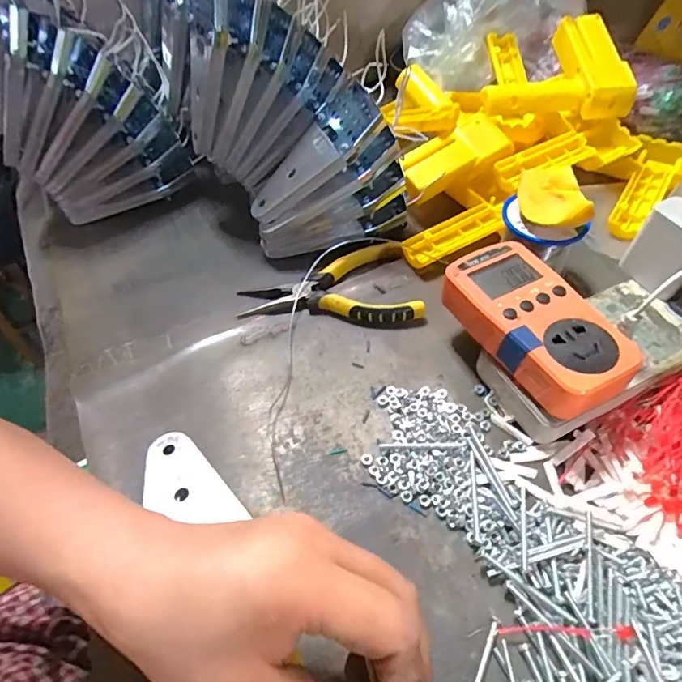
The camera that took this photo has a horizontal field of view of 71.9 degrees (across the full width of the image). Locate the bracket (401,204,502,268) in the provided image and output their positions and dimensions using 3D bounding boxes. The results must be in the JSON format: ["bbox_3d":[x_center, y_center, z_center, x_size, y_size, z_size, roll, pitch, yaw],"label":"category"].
[{"bbox_3d":[0.106,-0.100,0.437,0.108,0.013,0.029,-30,56,-17],"label":"bracket"}]

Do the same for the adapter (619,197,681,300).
[{"bbox_3d":[0.241,-0.065,0.342,0.030,0.055,0.048,-20,54,-11],"label":"adapter"}]

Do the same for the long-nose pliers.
[{"bbox_3d":[-0.012,-0.043,0.402,0.146,0.014,0.085,-10,53,-3],"label":"long-nose pliers"}]

